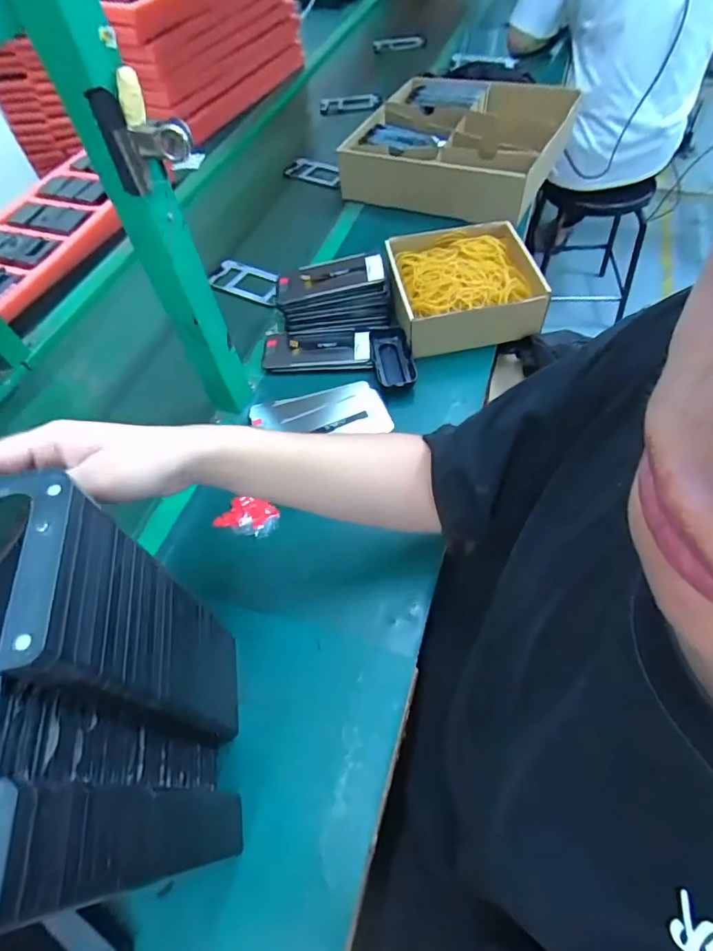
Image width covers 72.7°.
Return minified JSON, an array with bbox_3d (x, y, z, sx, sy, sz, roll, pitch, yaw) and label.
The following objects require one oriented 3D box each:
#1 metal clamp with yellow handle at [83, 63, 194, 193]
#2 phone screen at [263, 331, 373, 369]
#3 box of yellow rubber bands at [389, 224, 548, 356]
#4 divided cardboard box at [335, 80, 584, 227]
[{"bbox_3d":[-0.168,-0.272,0.385,0.063,0.075,0.039,-21,57,-9],"label":"metal clamp with yellow handle"},{"bbox_3d":[-0.058,-0.182,0.704,0.157,0.015,0.072,1,56,6],"label":"phone screen"},{"bbox_3d":[0.153,-0.273,0.705,0.210,0.072,0.213,-9,56,-1],"label":"box of yellow rubber bands"},{"bbox_3d":[0.204,-0.655,0.948,0.364,0.107,0.363,19,60,17],"label":"divided cardboard box"}]

